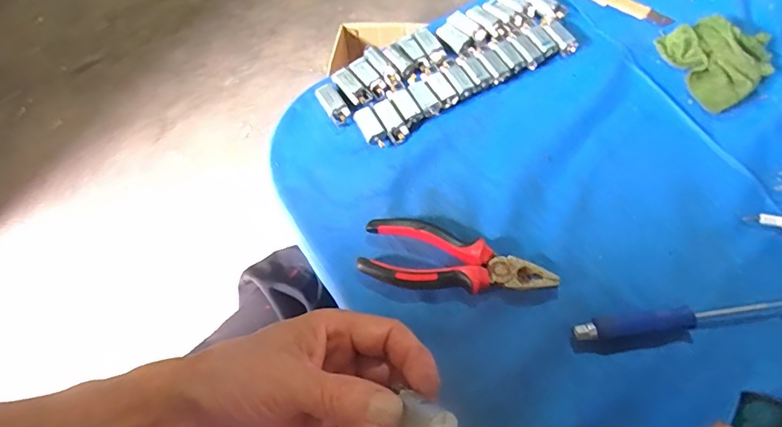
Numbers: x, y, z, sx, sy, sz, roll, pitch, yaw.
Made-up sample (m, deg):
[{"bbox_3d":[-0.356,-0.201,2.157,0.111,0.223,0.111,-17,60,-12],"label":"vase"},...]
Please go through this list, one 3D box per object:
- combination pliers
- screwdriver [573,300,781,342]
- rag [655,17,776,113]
[{"bbox_3d":[0.054,0.039,0.386,0.153,0.017,0.055,10,65,8],"label":"combination pliers"},{"bbox_3d":[0.234,0.080,0.364,0.188,0.015,0.019,-7,64,0],"label":"screwdriver"},{"bbox_3d":[0.324,-0.155,0.460,0.079,0.037,0.100,-17,64,-5],"label":"rag"}]

